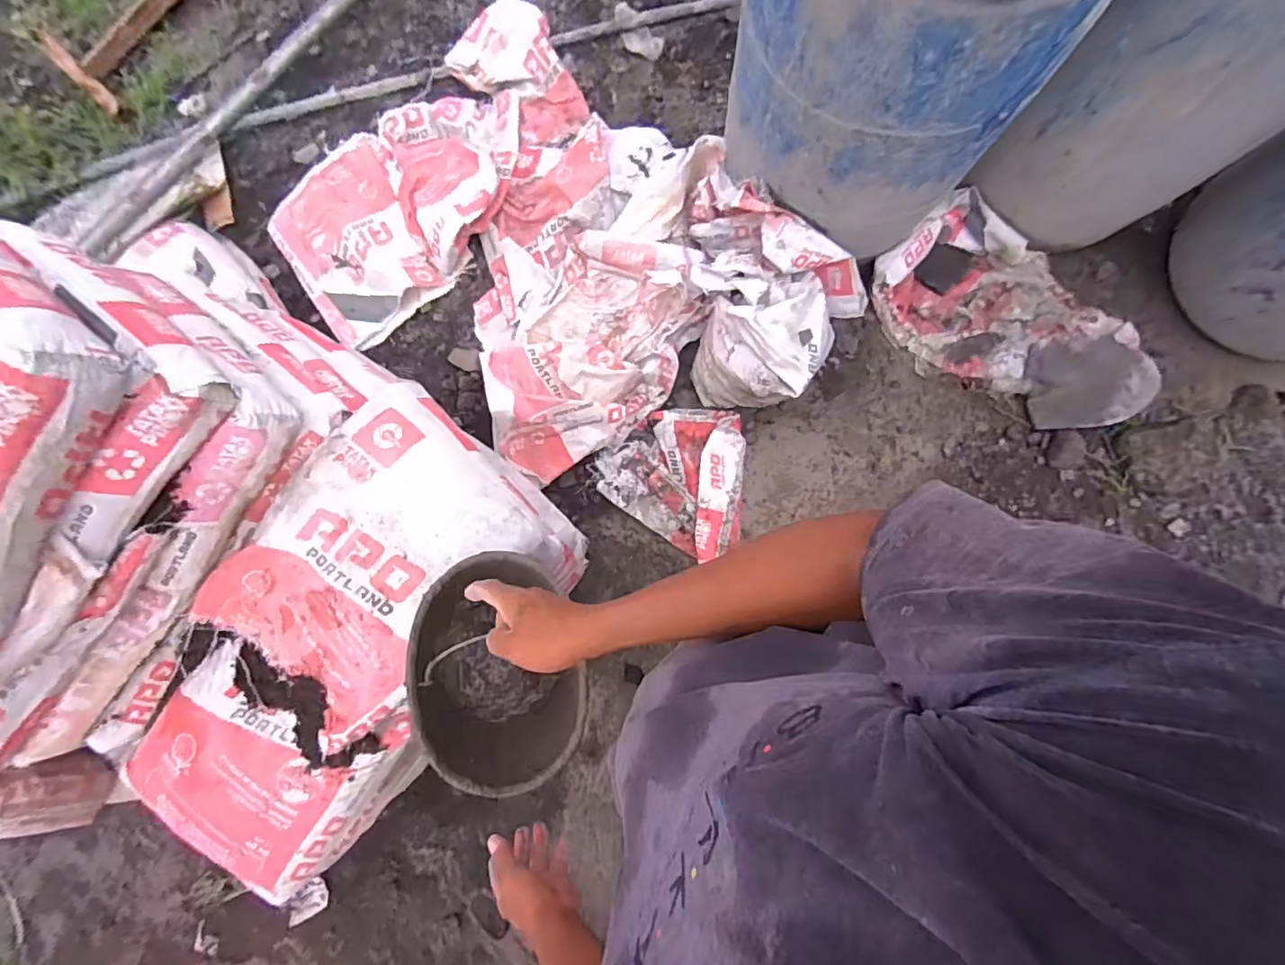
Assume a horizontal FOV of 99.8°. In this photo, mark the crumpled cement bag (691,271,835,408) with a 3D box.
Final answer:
[{"bbox_3d":[0.280,-0.321,1.229,0.271,0.240,0.307,27,87,8],"label":"crumpled cement bag"}]

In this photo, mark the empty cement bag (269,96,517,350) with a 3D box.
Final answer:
[{"bbox_3d":[-0.632,-0.732,1.384,0.665,0.097,0.483,-35,82,1],"label":"empty cement bag"}]

